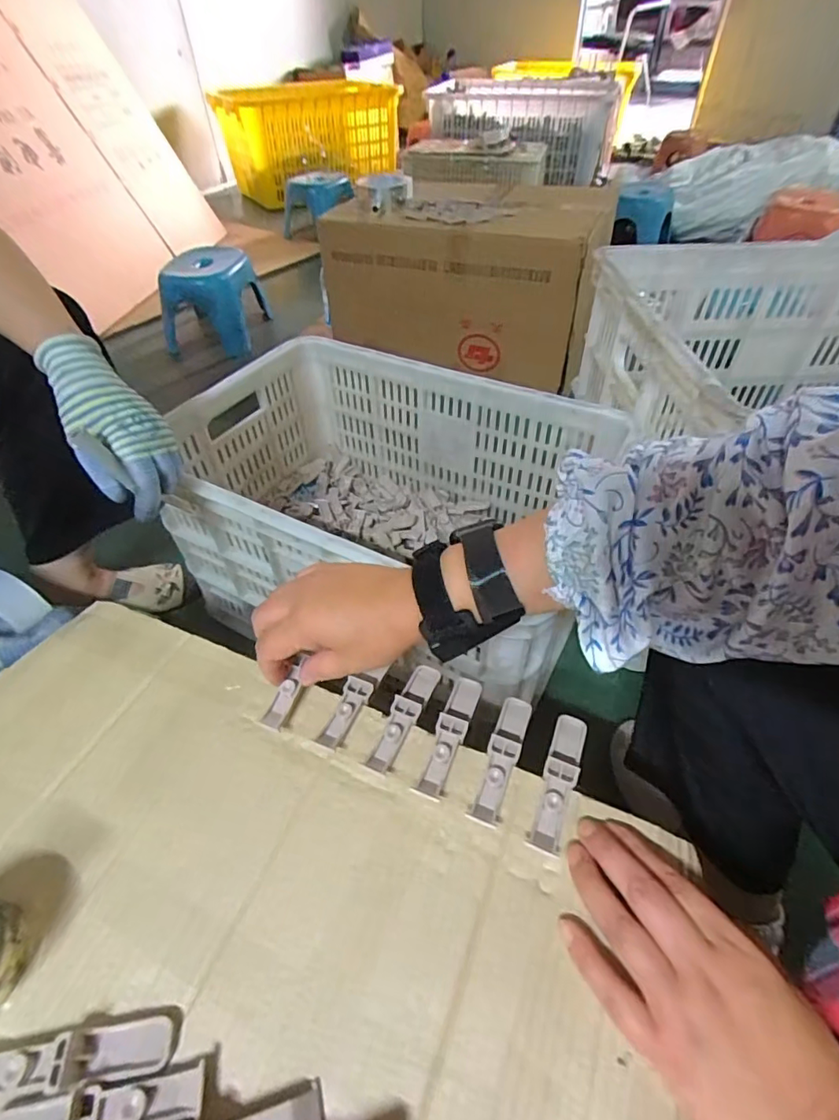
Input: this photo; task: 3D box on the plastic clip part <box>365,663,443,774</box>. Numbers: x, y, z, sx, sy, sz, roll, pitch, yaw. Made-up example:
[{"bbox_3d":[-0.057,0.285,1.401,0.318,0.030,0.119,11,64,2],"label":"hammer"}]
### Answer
[{"bbox_3d":[-0.012,0.112,0.373,0.022,0.010,0.094,15,46,20],"label":"plastic clip part"}]

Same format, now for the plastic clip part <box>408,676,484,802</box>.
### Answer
[{"bbox_3d":[0.022,0.122,0.362,0.020,0.011,0.097,15,49,15],"label":"plastic clip part"}]

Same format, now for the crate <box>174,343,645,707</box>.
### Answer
[{"bbox_3d":[-0.057,-0.077,0.680,0.503,0.221,0.357,22,52,21],"label":"crate"}]

